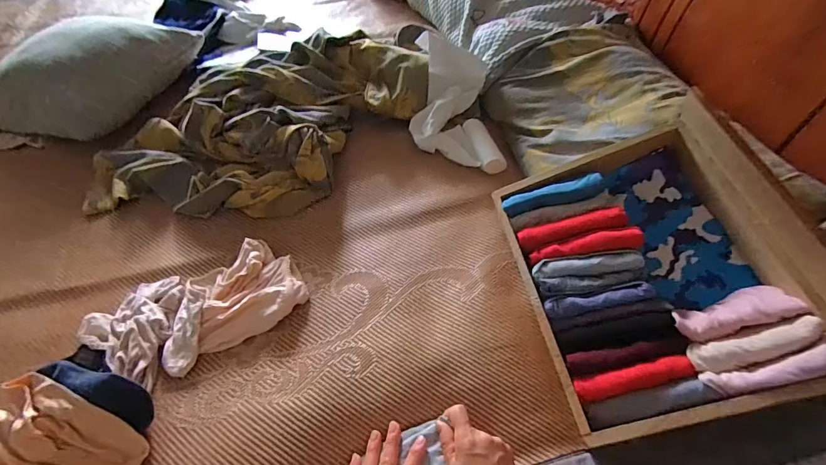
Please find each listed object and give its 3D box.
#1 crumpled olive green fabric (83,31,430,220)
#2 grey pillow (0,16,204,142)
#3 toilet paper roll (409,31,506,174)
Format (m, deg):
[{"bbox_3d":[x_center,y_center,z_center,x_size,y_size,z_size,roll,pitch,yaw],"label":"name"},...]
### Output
[{"bbox_3d":[-0.309,-0.237,0.845,0.443,0.114,0.681,35,61,27],"label":"crumpled olive green fabric"},{"bbox_3d":[-0.735,-0.366,0.925,0.400,0.138,0.289,3,51,5],"label":"grey pillow"},{"bbox_3d":[0.081,-0.262,0.837,0.174,0.078,0.332,-7,71,-3],"label":"toilet paper roll"}]

